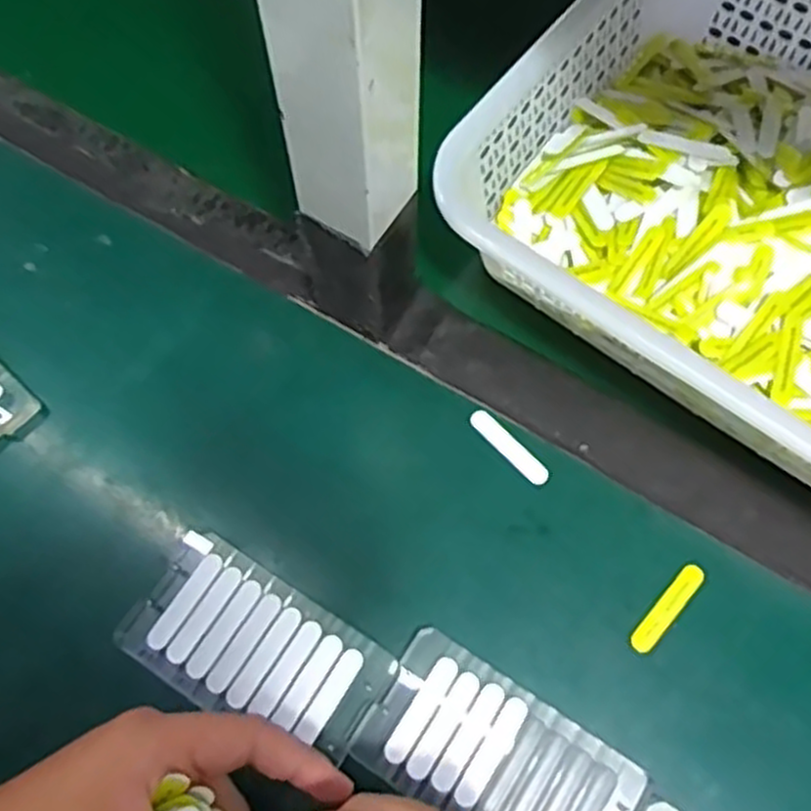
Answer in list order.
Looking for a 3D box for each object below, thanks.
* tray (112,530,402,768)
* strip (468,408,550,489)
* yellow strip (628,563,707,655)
[{"bbox_3d":[-0.070,0.117,0.370,0.122,0.010,0.067,31,72,12],"label":"tray"},{"bbox_3d":[0.055,0.022,0.411,0.012,0.004,0.052,-42,74,-15],"label":"strip"},{"bbox_3d":[0.129,0.099,0.379,0.011,0.004,0.052,41,74,15],"label":"yellow strip"}]

